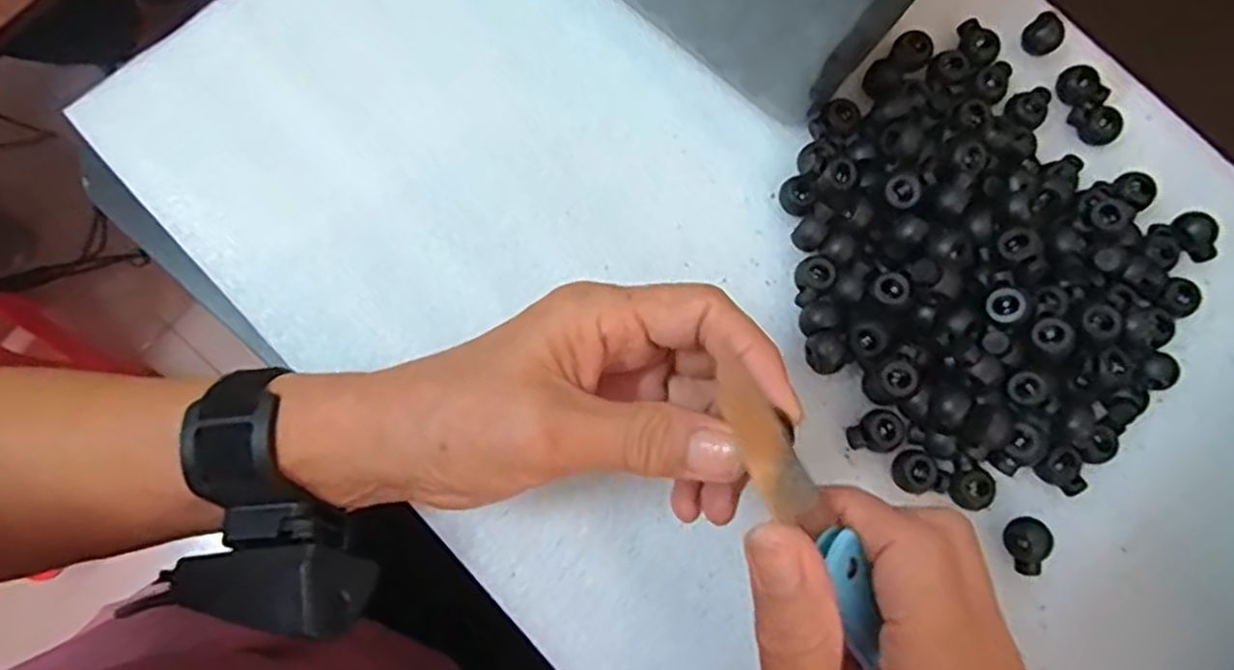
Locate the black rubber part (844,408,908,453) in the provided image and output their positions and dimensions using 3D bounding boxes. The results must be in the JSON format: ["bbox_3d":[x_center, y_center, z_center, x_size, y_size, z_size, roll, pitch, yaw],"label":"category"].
[{"bbox_3d":[0.108,0.041,0.313,0.023,0.012,0.017,-23,81,-5],"label":"black rubber part"}]

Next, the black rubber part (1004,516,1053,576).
[{"bbox_3d":[0.164,0.086,0.305,0.015,0.017,0.022,14,80,1],"label":"black rubber part"}]

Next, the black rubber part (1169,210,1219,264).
[{"bbox_3d":[0.254,-0.043,0.329,0.014,0.011,0.022,-35,82,-7],"label":"black rubber part"}]

